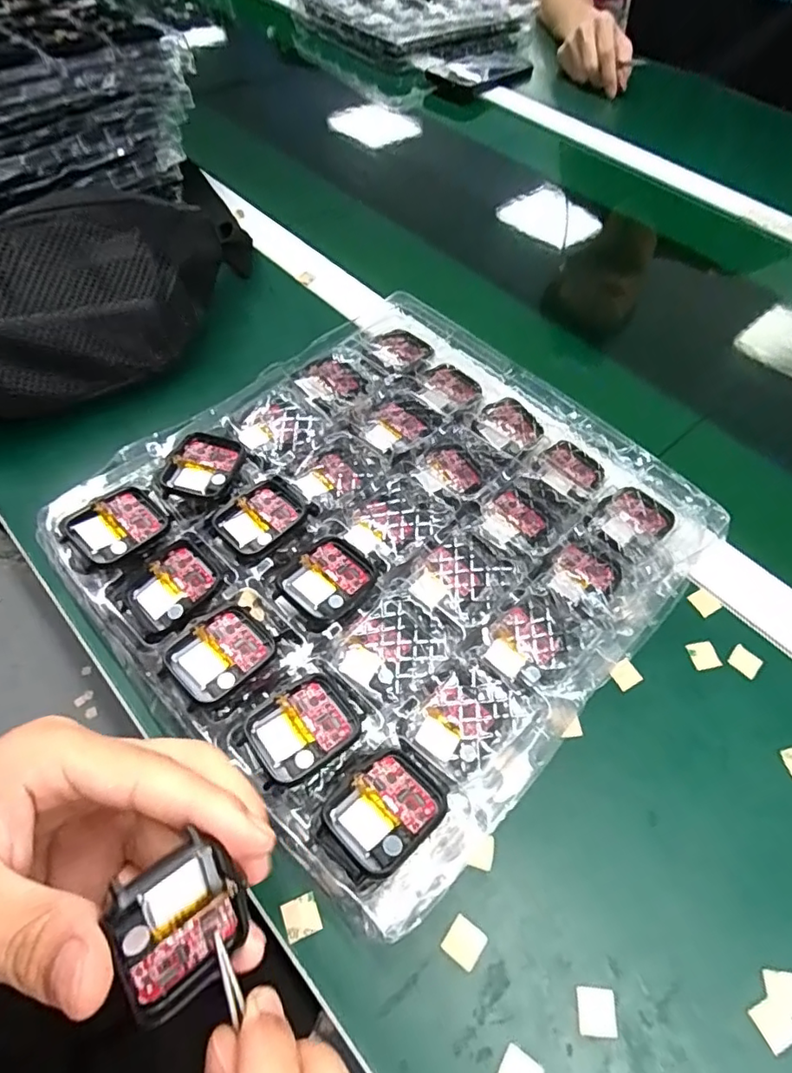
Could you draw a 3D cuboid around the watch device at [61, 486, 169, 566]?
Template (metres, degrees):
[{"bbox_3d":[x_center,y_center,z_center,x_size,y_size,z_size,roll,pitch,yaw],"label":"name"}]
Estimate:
[{"bbox_3d":[-0.143,-0.006,0.290,0.043,0.008,0.036,-38,66,-24],"label":"watch device"}]

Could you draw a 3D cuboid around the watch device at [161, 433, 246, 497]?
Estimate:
[{"bbox_3d":[-0.107,-0.039,0.315,0.035,0.008,0.043,15,58,7],"label":"watch device"}]

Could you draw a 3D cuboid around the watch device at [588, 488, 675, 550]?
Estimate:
[{"bbox_3d":[0.135,-0.010,0.326,0.053,0.014,0.033,-26,62,-18],"label":"watch device"}]

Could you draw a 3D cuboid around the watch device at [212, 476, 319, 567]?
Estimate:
[{"bbox_3d":[-0.070,-0.010,0.302,0.041,0.004,0.049,41,64,21],"label":"watch device"}]

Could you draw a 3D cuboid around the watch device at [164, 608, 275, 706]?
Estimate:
[{"bbox_3d":[-0.079,0.054,0.256,0.041,0.004,0.035,-38,66,-24],"label":"watch device"}]

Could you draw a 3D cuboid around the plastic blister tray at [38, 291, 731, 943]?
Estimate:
[{"bbox_3d":[0.001,-0.010,0.309,0.280,0.026,0.263,-38,66,-24],"label":"plastic blister tray"}]

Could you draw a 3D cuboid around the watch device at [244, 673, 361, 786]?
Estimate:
[{"bbox_3d":[-0.039,0.081,0.240,0.042,0.006,0.036,-32,64,-21],"label":"watch device"}]

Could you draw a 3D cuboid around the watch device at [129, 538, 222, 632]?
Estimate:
[{"bbox_3d":[-0.109,0.024,0.275,0.041,0.004,0.036,-38,66,-24],"label":"watch device"}]

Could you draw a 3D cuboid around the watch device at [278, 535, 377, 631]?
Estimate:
[{"bbox_3d":[-0.033,0.023,0.281,0.044,0.010,0.038,-37,66,-23],"label":"watch device"}]

